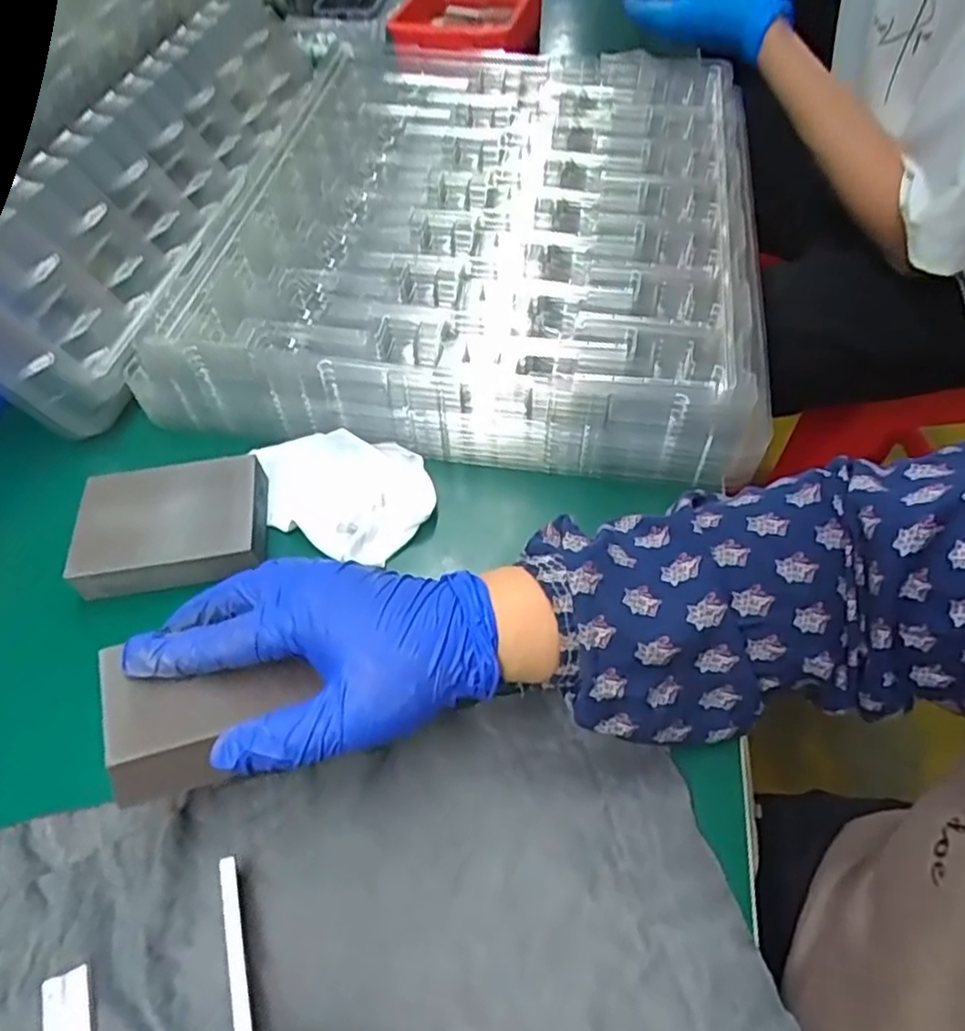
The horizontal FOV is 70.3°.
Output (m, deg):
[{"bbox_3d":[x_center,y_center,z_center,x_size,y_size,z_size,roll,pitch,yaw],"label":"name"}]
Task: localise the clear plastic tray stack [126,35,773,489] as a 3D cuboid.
[{"bbox_3d":[0.001,-0.240,0.538,0.392,0.055,0.465,7,54,8],"label":"clear plastic tray stack"}]

